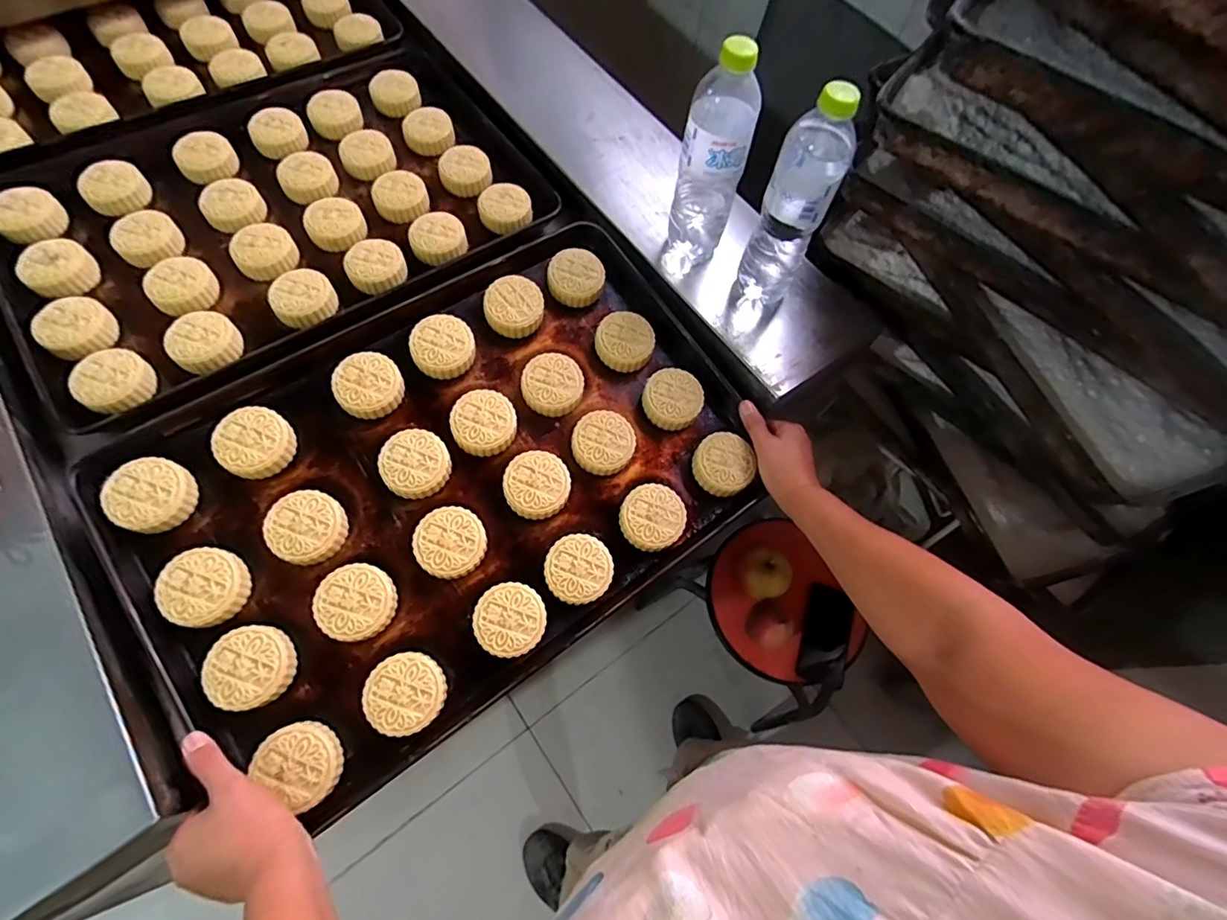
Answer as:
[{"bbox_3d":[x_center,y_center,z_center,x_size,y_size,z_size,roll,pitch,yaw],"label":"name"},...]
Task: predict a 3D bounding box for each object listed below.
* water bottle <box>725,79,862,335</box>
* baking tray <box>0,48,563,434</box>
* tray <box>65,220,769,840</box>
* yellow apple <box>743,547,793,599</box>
[{"bbox_3d":[0.176,-0.236,0.562,0.073,0.254,0.059,15,60,8],"label":"water bottle"},{"bbox_3d":[-0.427,-0.325,0.692,0.592,0.044,0.423,-34,74,-18],"label":"baking tray"},{"bbox_3d":[-0.149,0.012,0.563,0.590,0.035,0.394,-33,80,-17],"label":"tray"},{"bbox_3d":[0.258,0.193,0.924,0.077,0.064,0.081,0,59,-1],"label":"yellow apple"}]

